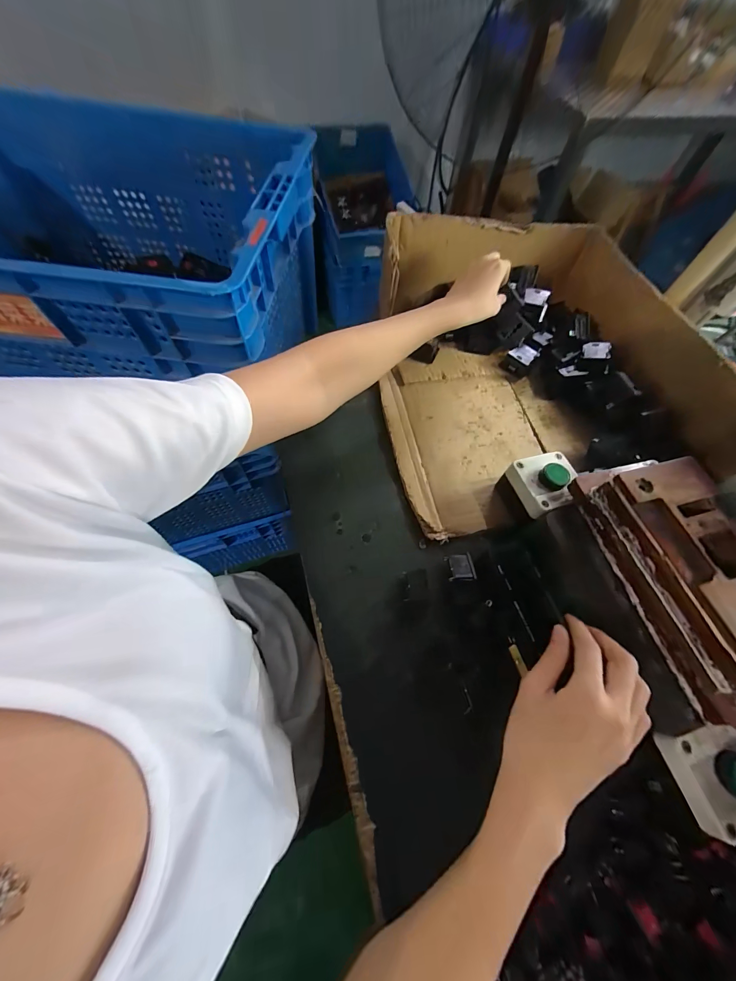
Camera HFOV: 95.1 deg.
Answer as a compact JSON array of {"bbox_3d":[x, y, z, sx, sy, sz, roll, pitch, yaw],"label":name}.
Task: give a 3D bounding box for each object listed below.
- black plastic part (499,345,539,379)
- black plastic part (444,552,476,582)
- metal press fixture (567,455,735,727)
[{"bbox_3d":[0.226,-0.195,0.504,0.040,0.028,0.033,35,65,13],"label":"black plastic part"},{"bbox_3d":[0.099,0.082,0.359,0.028,0.013,0.030,-1,63,-5],"label":"black plastic part"},{"bbox_3d":[0.283,0.069,0.295,0.097,0.065,0.216,-11,64,-10],"label":"metal press fixture"}]

